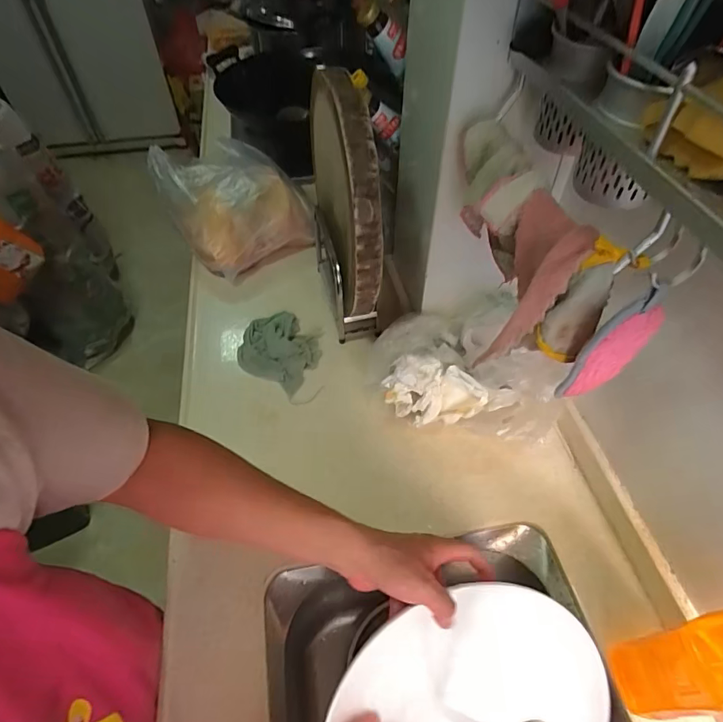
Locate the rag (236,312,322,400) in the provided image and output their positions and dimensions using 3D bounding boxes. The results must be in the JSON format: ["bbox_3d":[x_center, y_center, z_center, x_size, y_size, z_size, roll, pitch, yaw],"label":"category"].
[{"bbox_3d":[-0.146,-0.027,0.817,0.144,0.039,0.141,25,55,19],"label":"rag"}]

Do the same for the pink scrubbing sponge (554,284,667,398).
[{"bbox_3d":[0.215,-0.011,0.385,0.058,0.132,0.010,-11,51,-8],"label":"pink scrubbing sponge"}]

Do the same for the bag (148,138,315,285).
[{"bbox_3d":[-0.287,-0.353,1.022,0.275,0.167,0.327,-29,56,-22],"label":"bag"}]

